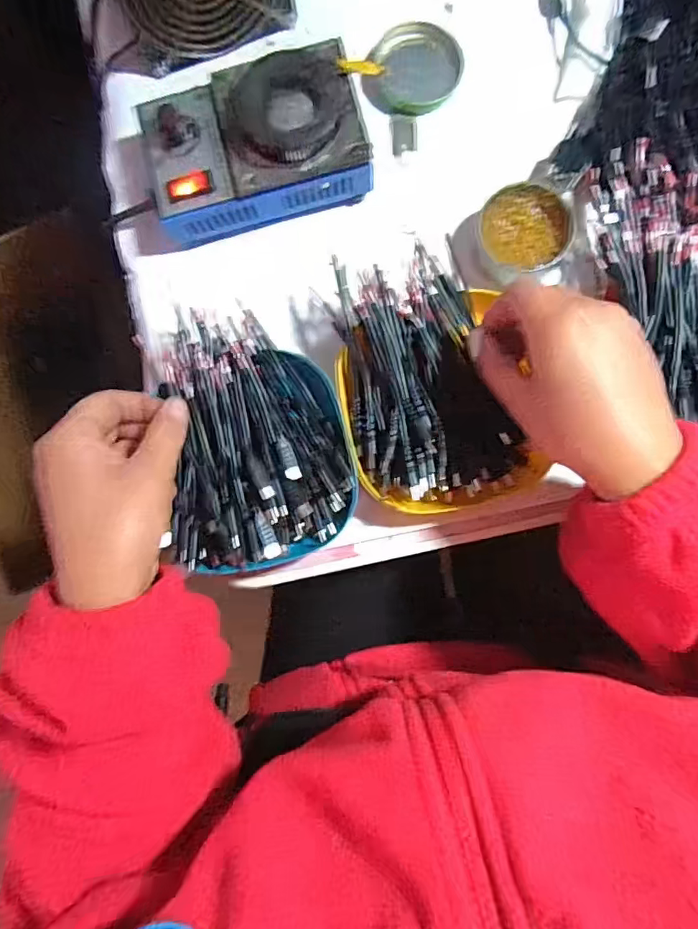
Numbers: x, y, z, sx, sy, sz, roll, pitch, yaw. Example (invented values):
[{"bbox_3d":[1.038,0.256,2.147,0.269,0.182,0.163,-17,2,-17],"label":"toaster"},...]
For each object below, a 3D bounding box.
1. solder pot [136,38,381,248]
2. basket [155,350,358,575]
[{"bbox_3d":[-0.065,-0.222,0.370,0.147,0.065,0.101,-13,86,3],"label":"solder pot"},{"bbox_3d":[-0.063,-0.006,0.355,0.131,0.048,0.152,-1,86,3],"label":"basket"}]

